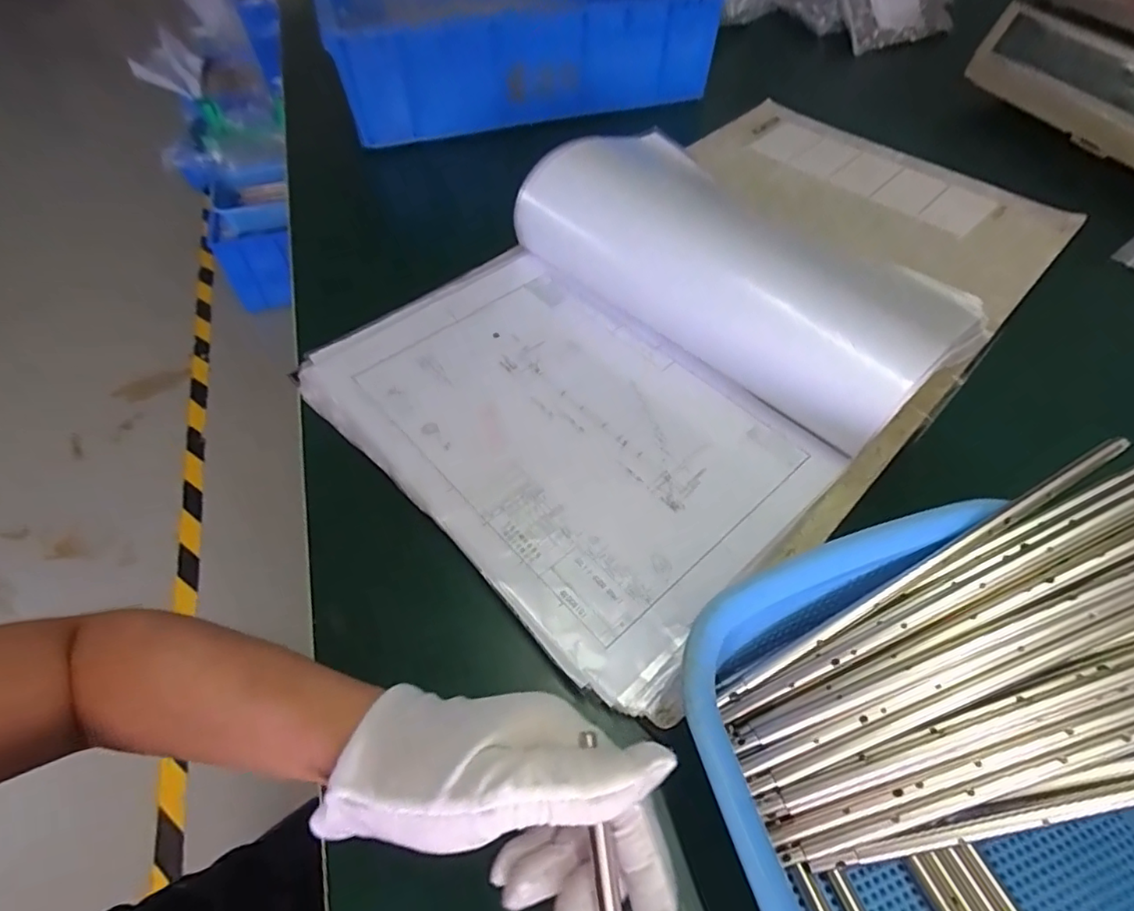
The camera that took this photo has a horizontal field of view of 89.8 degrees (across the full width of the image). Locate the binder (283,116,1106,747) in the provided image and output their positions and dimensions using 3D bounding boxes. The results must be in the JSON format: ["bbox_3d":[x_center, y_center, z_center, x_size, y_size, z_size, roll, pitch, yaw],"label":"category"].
[{"bbox_3d":[0.130,-0.147,0.427,0.334,0.086,0.592,38,63,24],"label":"binder"}]

